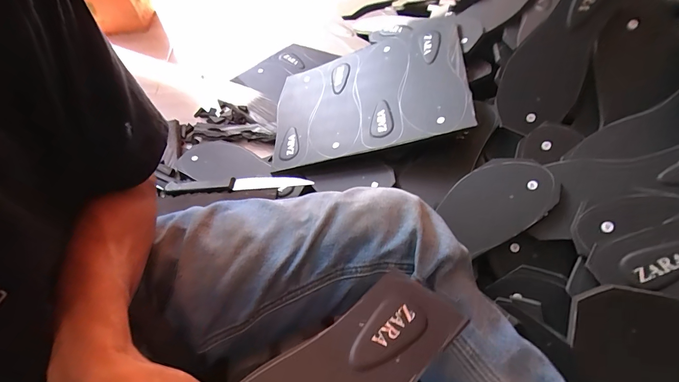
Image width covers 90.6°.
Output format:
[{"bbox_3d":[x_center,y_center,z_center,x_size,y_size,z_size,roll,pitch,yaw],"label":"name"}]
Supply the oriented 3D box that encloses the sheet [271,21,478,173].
[{"bbox_3d":[0.035,-0.174,0.611,0.361,0.019,0.268,-12,55,25],"label":"sheet"}]

